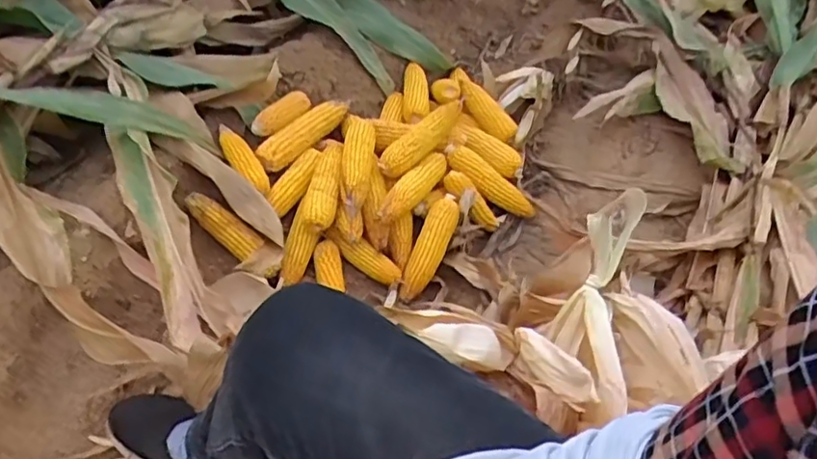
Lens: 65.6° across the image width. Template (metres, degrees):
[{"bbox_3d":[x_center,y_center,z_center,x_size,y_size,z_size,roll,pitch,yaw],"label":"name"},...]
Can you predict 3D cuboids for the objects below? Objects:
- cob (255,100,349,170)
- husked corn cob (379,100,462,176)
[{"bbox_3d":[-0.189,-0.185,1.176,0.051,0.057,0.235,31,52,21],"label":"cob"},{"bbox_3d":[0.028,-0.166,1.167,0.196,0.051,0.053,-41,61,-14],"label":"husked corn cob"}]

